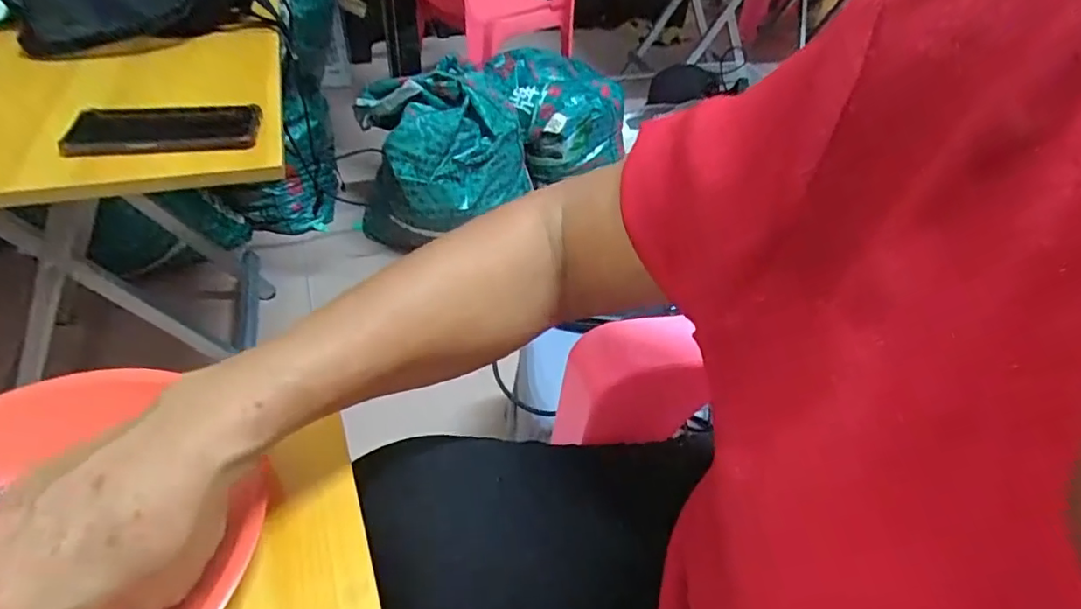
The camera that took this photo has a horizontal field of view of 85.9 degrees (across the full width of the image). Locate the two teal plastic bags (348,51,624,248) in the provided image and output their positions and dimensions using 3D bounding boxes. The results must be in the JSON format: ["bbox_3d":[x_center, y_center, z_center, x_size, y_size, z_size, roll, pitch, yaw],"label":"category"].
[{"bbox_3d":[-0.108,-0.361,1.258,0.602,0.298,0.253,-27,52,-30],"label":"two teal plastic bags"}]

